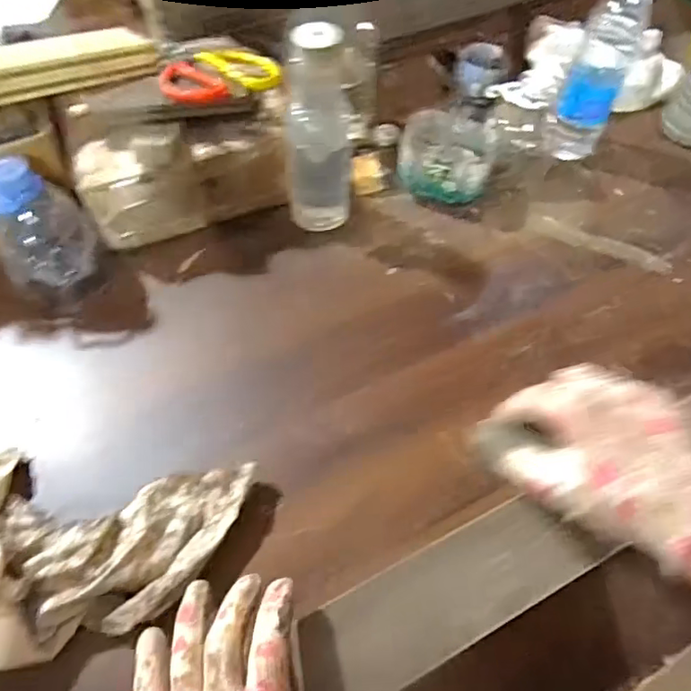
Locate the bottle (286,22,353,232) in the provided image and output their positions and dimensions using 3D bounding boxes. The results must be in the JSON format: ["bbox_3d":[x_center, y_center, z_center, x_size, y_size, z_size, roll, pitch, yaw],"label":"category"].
[{"bbox_3d":[-0.026,-0.206,0.552,0.063,0.203,0.054,10,60,4],"label":"bottle"}]

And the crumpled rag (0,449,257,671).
[{"bbox_3d":[-0.210,0.155,0.414,0.256,0.077,0.160,2,60,0],"label":"crumpled rag"}]

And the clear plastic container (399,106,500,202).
[{"bbox_3d":[0.116,-0.215,0.649,0.107,0.061,0.091,11,60,5],"label":"clear plastic container"}]

